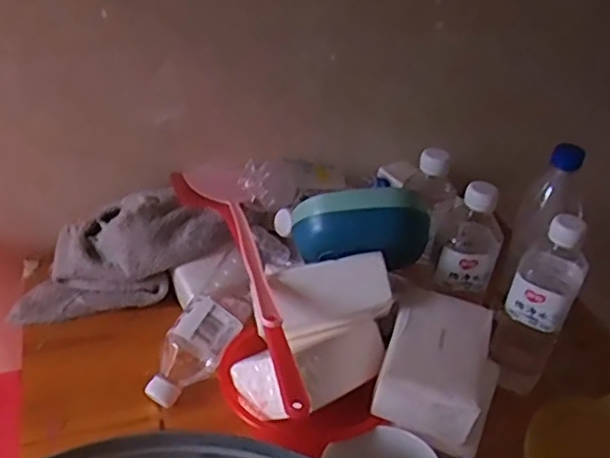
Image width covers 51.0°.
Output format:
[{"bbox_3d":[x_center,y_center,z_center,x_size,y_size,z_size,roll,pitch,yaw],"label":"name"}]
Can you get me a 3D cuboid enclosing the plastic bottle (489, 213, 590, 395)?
[{"bbox_3d":[0.235,0.077,0.648,0.059,0.218,0.062,21,39,21],"label":"plastic bottle"}]

